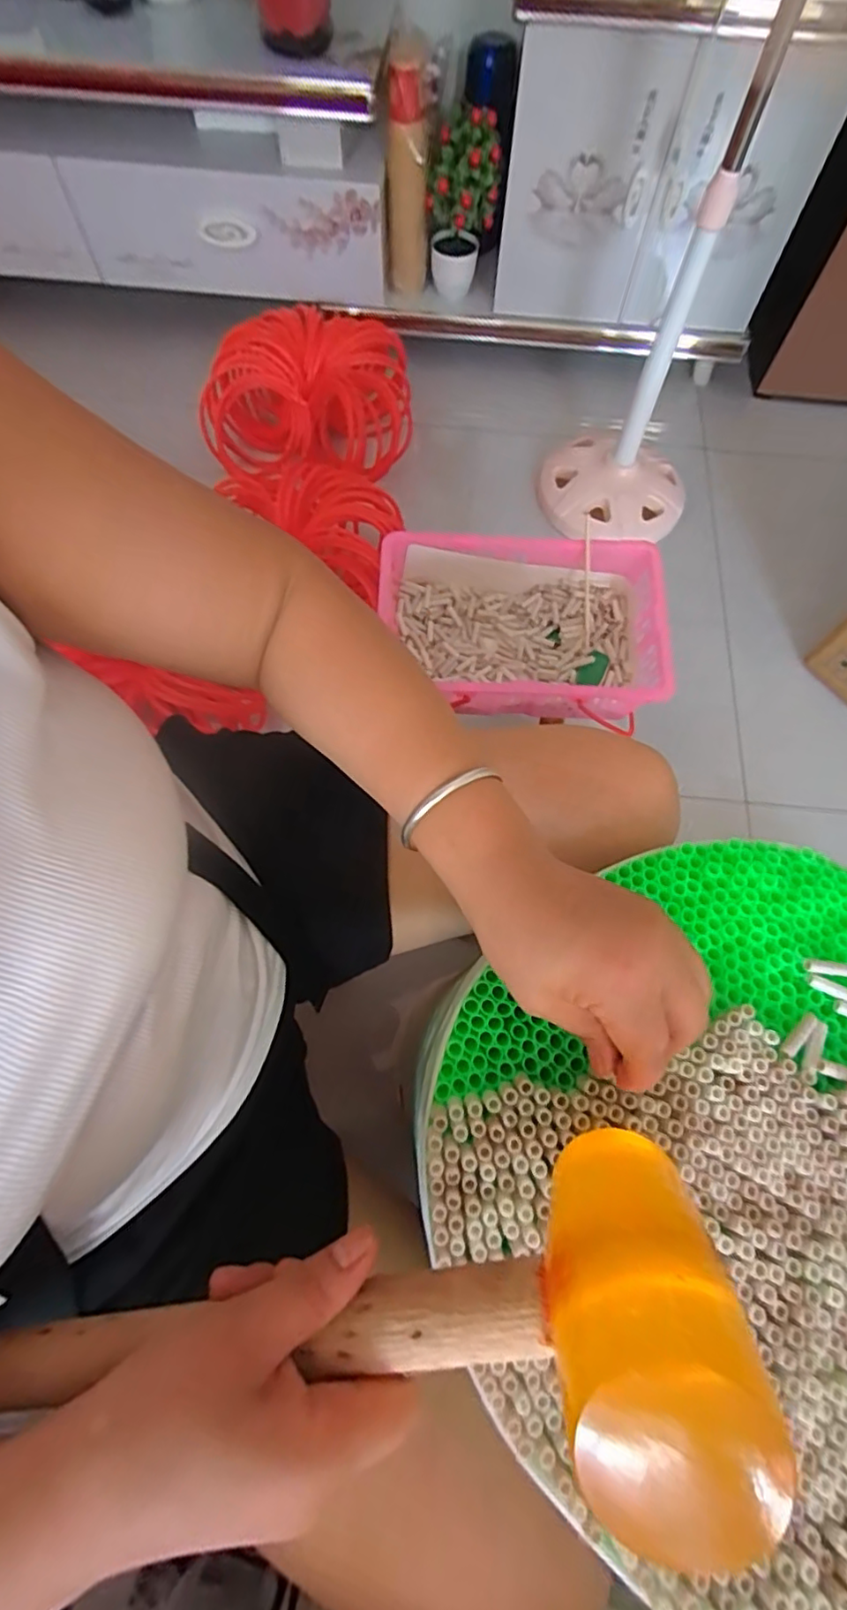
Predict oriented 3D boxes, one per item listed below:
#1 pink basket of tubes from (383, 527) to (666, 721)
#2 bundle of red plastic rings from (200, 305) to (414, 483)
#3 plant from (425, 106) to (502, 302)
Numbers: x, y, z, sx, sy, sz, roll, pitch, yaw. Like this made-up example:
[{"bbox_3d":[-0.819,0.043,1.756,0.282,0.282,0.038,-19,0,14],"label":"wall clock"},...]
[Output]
[{"bbox_3d":[0.115,-0.200,0.680,0.320,0.099,0.202,1,69,-1],"label":"pink basket of tubes"},{"bbox_3d":[-0.209,-0.787,1.120,0.392,0.205,0.223,14,70,4],"label":"bundle of red plastic rings"},{"bbox_3d":[0.066,-1.031,1.016,0.118,0.229,0.094,-1,69,-2],"label":"plant"}]

